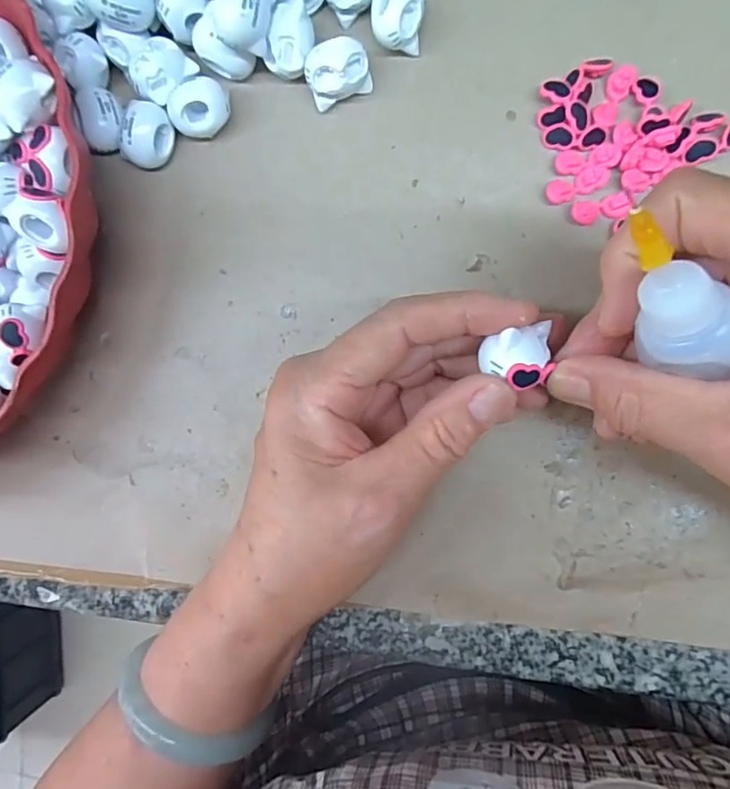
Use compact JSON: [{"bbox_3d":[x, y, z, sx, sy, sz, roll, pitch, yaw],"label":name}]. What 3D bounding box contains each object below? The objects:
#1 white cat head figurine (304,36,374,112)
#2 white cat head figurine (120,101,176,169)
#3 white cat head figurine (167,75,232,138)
[{"bbox_3d":[-0.011,-0.132,0.219,0.025,0.018,0.019,-11,90,8],"label":"white cat head figurine"},{"bbox_3d":[-0.092,-0.110,0.232,0.016,0.022,0.025,21,94,7],"label":"white cat head figurine"},{"bbox_3d":[-0.070,-0.123,0.230,0.025,0.019,0.025,0,92,8],"label":"white cat head figurine"}]

